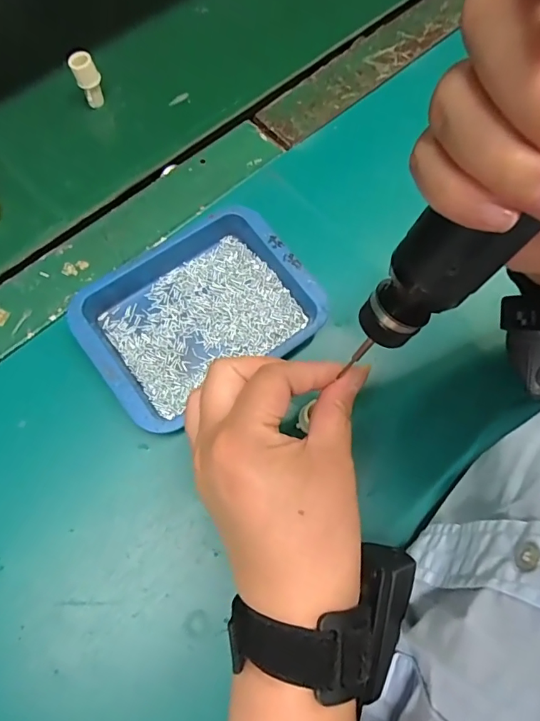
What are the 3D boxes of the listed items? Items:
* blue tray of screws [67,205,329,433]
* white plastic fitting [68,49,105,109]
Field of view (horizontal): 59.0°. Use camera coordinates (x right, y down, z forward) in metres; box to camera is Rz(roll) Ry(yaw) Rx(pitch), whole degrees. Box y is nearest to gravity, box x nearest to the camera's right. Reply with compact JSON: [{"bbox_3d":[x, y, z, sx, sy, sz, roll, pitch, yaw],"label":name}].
[{"bbox_3d":[-0.054,-0.040,0.341,0.154,0.022,0.131,-35,74,-14],"label":"blue tray of screws"},{"bbox_3d":[-0.154,-0.238,0.405,0.020,0.042,0.015,-23,71,-10],"label":"white plastic fitting"}]

